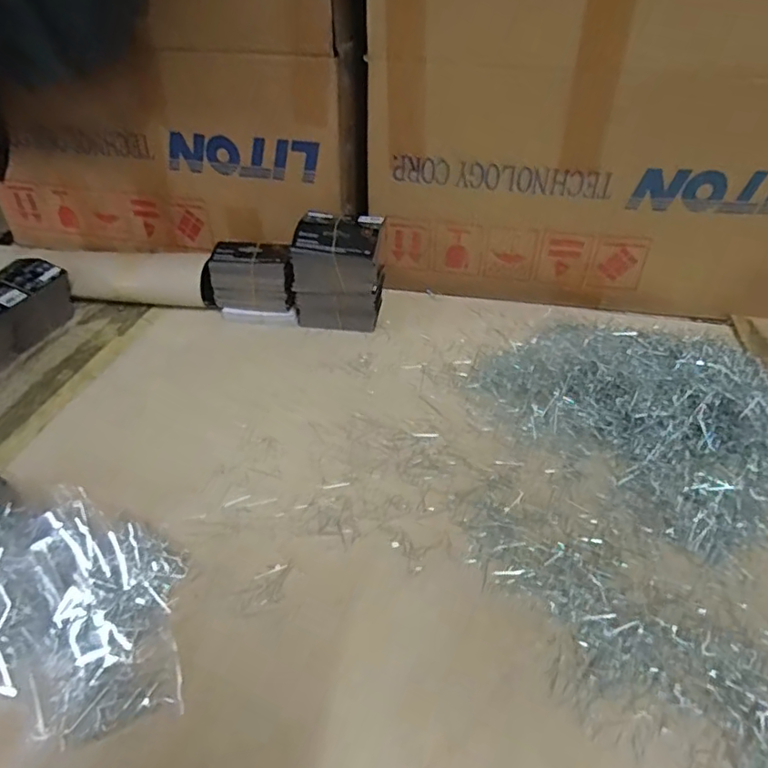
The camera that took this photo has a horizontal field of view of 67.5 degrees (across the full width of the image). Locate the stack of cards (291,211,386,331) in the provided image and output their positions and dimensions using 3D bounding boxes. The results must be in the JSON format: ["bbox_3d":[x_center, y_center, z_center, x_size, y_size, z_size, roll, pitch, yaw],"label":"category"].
[{"bbox_3d":[-0.057,-0.136,0.734,0.112,0.145,0.068,3,38,3],"label":"stack of cards"}]

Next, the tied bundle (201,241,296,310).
[{"bbox_3d":[-0.175,-0.135,0.772,0.135,0.095,0.056,9,39,10],"label":"tied bundle"}]

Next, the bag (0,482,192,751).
[{"bbox_3d":[-0.223,0.155,0.419,0.205,0.046,0.143,22,43,25],"label":"bag"}]

